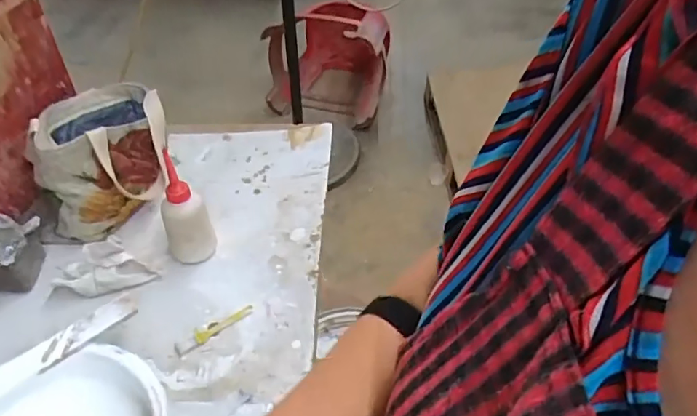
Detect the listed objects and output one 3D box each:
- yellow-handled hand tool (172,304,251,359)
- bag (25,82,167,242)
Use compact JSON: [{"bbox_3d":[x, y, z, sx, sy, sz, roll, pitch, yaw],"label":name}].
[{"bbox_3d":[-0.166,0.148,0.662,0.103,0.010,0.020,-31,54,-24],"label":"yellow-handled hand tool"},{"bbox_3d":[-0.357,-0.083,0.778,0.189,0.138,0.166,-27,52,-21],"label":"bag"}]

